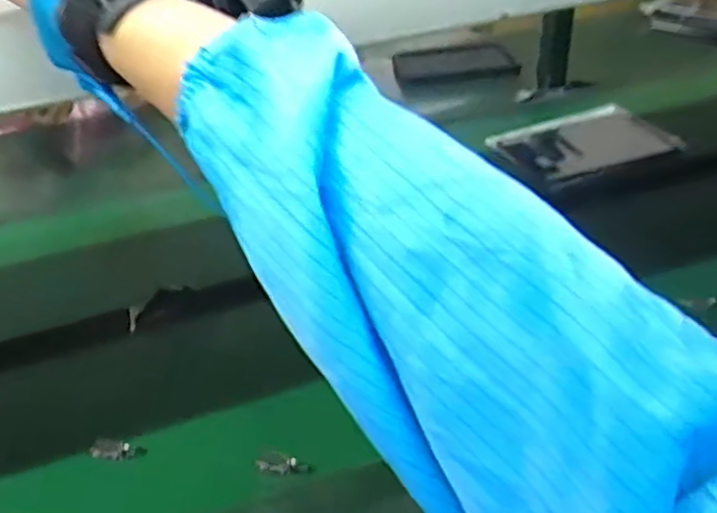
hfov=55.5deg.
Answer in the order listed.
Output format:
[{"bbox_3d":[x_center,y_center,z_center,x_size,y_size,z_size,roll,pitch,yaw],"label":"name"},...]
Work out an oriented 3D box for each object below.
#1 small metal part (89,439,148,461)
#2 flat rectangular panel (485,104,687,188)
[{"bbox_3d":[-0.246,0.199,0.700,0.061,0.008,0.020,2,34,9],"label":"small metal part"},{"bbox_3d":[0.372,-0.187,1.134,0.256,0.012,0.210,-17,34,-6],"label":"flat rectangular panel"}]

